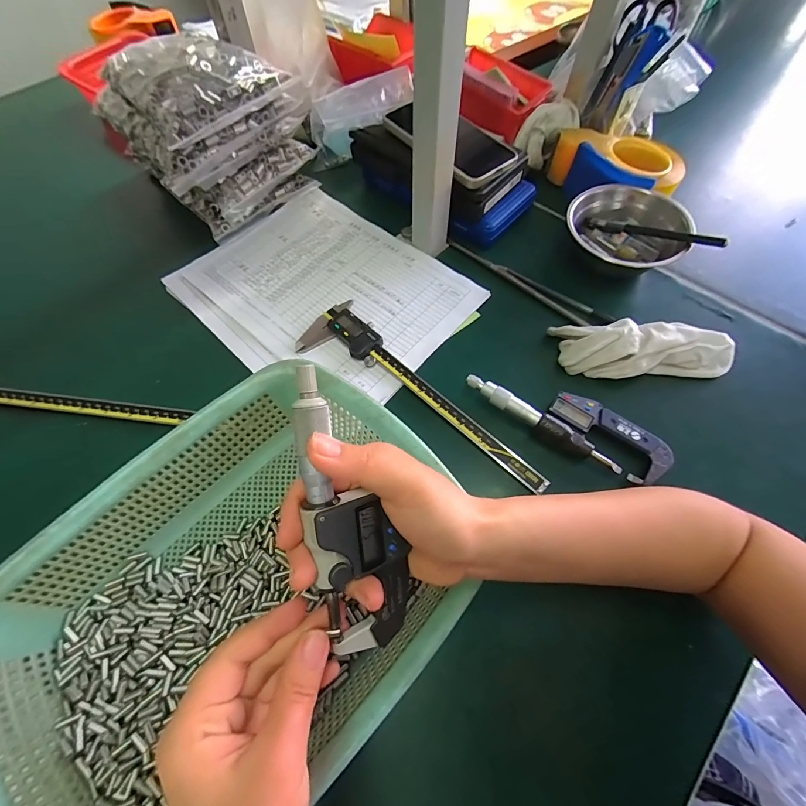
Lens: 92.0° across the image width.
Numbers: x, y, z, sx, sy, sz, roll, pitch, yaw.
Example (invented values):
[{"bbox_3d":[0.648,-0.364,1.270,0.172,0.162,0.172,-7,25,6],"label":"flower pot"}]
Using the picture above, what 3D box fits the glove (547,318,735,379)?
[{"bbox_3d":[0.242,-0.053,0.389,0.166,0.035,0.056,3,62,2],"label":"glove"}]

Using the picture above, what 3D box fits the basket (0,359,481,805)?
[{"bbox_3d":[-0.106,0.129,0.266,0.222,0.079,0.297,40,69,19],"label":"basket"}]

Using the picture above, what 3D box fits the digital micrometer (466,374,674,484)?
[{"bbox_3d":[0.147,0.014,0.356,0.179,0.017,0.051,28,66,14],"label":"digital micrometer"}]

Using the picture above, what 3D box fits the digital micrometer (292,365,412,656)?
[{"bbox_3d":[-0.029,0.061,0.202,0.047,0.027,0.158,-17,103,-8],"label":"digital micrometer"}]

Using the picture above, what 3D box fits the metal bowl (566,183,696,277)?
[{"bbox_3d":[0.248,-0.190,0.443,0.120,0.066,0.104,-18,63,-9],"label":"metal bowl"}]

